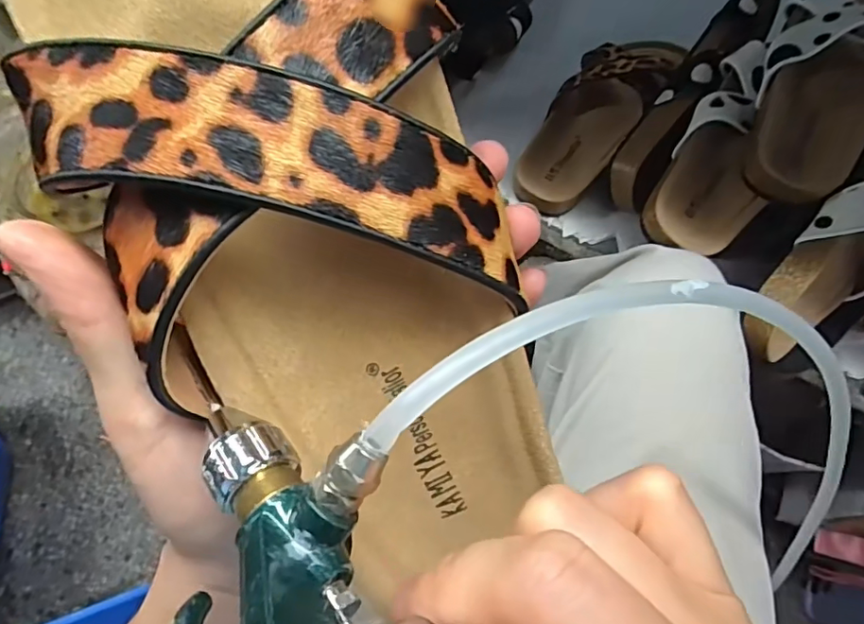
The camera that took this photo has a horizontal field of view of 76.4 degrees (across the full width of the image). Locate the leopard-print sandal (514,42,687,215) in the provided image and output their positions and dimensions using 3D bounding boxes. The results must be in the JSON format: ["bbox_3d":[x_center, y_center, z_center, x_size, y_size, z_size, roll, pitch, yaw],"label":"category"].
[{"bbox_3d":[0.157,-0.190,0.519,0.085,0.054,0.208,31,75,12],"label":"leopard-print sandal"}]

